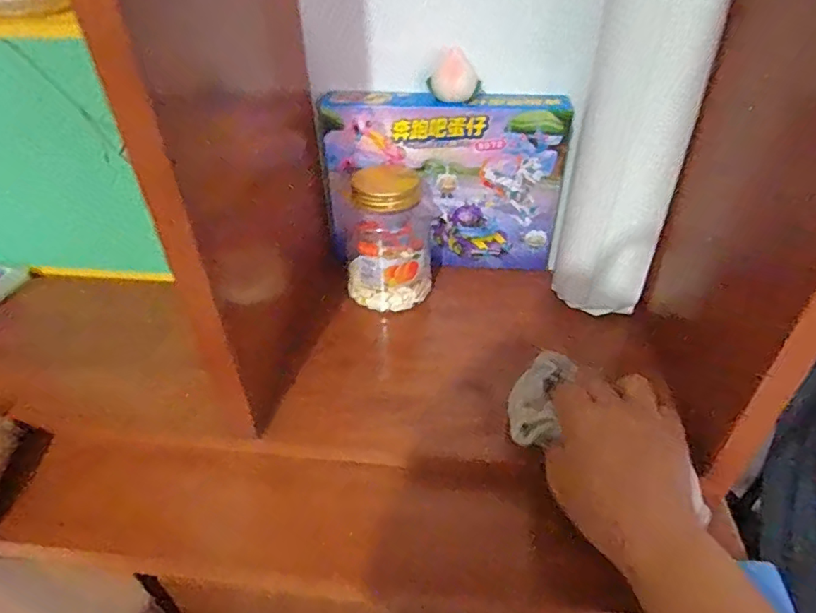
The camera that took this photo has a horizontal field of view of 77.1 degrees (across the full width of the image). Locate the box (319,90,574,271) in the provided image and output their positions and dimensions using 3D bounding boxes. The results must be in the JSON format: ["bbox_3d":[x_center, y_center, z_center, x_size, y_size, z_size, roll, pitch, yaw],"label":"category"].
[{"bbox_3d":[0.035,-0.124,0.524,0.232,0.167,0.044,1,39,4],"label":"box"}]

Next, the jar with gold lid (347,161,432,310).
[{"bbox_3d":[-0.018,-0.067,0.506,0.084,0.114,0.088,2,39,4],"label":"jar with gold lid"}]

